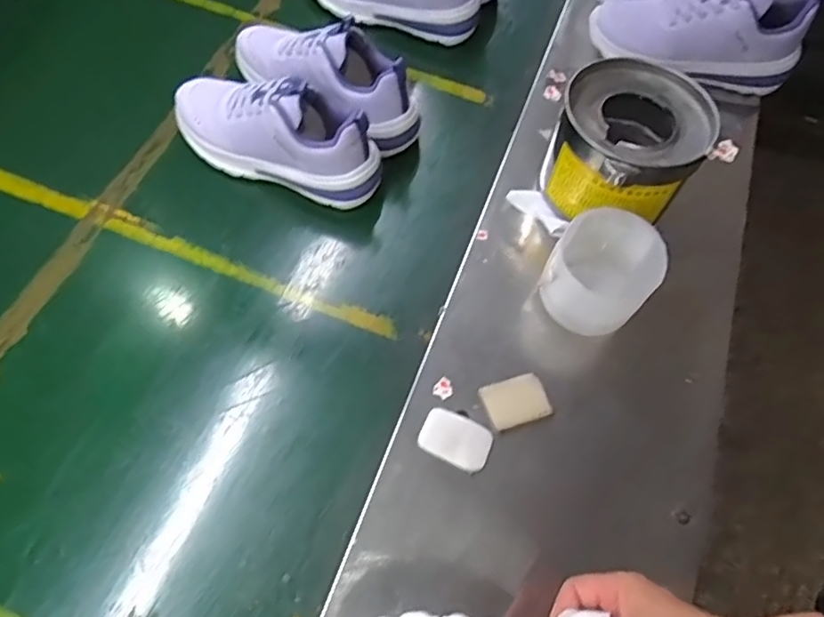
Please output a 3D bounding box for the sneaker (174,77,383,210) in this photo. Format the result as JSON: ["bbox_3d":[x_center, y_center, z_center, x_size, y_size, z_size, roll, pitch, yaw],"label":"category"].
[{"bbox_3d":[-0.148,-0.192,0.614,0.234,0.103,0.079,19,63,6],"label":"sneaker"}]

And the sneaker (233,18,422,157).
[{"bbox_3d":[-0.104,-0.270,0.652,0.242,0.104,0.099,39,66,14],"label":"sneaker"}]

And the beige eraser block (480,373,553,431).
[{"bbox_3d":[0.093,0.082,0.518,0.055,0.009,0.042,-18,65,-12],"label":"beige eraser block"}]

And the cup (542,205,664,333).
[{"bbox_3d":[0.171,-0.026,0.537,0.088,0.093,0.089,0,63,0],"label":"cup"}]

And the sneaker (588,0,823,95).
[{"bbox_3d":[0.338,-0.338,0.691,0.236,0.097,0.083,8,62,5],"label":"sneaker"}]

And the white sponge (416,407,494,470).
[{"bbox_3d":[0.038,0.111,0.497,0.059,0.008,0.040,23,64,8],"label":"white sponge"}]

